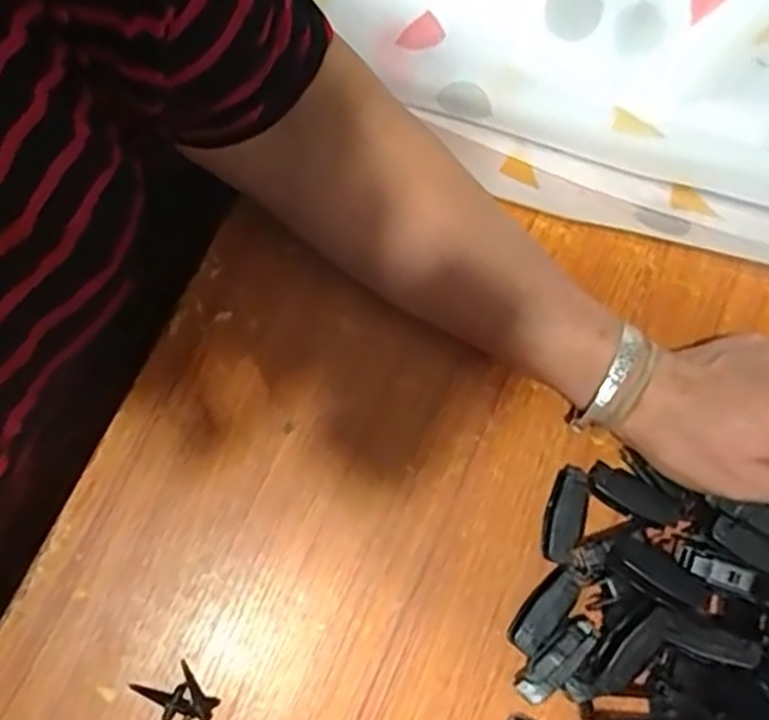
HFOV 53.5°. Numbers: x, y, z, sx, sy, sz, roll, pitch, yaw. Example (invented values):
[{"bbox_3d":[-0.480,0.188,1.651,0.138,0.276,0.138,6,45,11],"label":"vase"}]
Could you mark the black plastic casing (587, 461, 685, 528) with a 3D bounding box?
[{"bbox_3d":[0.133,0.072,0.407,0.052,0.017,0.018,32,77,3],"label":"black plastic casing"}]

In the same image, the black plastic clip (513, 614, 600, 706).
[{"bbox_3d":[0.087,0.150,0.384,0.018,0.010,0.049,42,77,5],"label":"black plastic clip"}]

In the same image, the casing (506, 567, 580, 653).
[{"bbox_3d":[0.081,0.128,0.392,0.017,0.015,0.045,40,77,5],"label":"casing"}]

